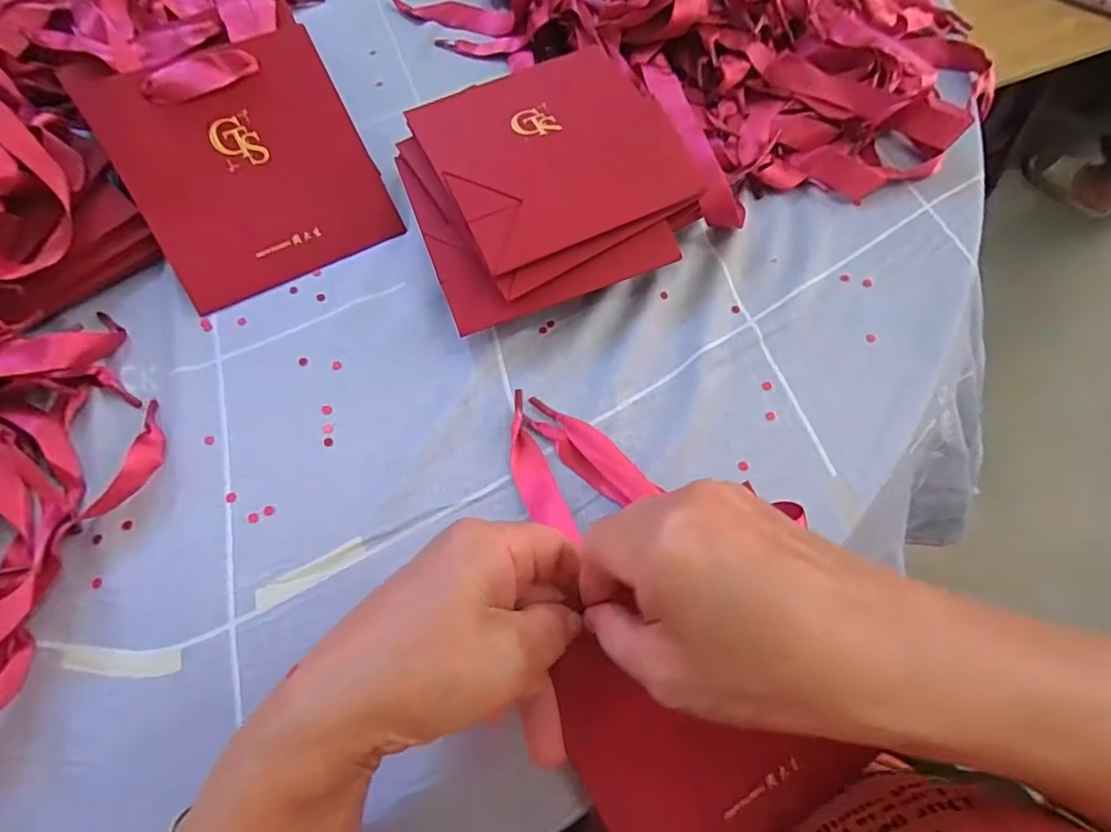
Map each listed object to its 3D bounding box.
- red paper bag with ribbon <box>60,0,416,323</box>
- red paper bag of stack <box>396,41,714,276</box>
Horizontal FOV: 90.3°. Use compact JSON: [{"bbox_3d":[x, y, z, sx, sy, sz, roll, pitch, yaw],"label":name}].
[{"bbox_3d":[-0.195,-0.163,0.352,0.139,0.014,0.154,-29,99,-14],"label":"red paper bag with ribbon"},{"bbox_3d":[-0.005,-0.166,0.336,0.136,0.016,0.140,-25,68,-10],"label":"red paper bag of stack"}]

